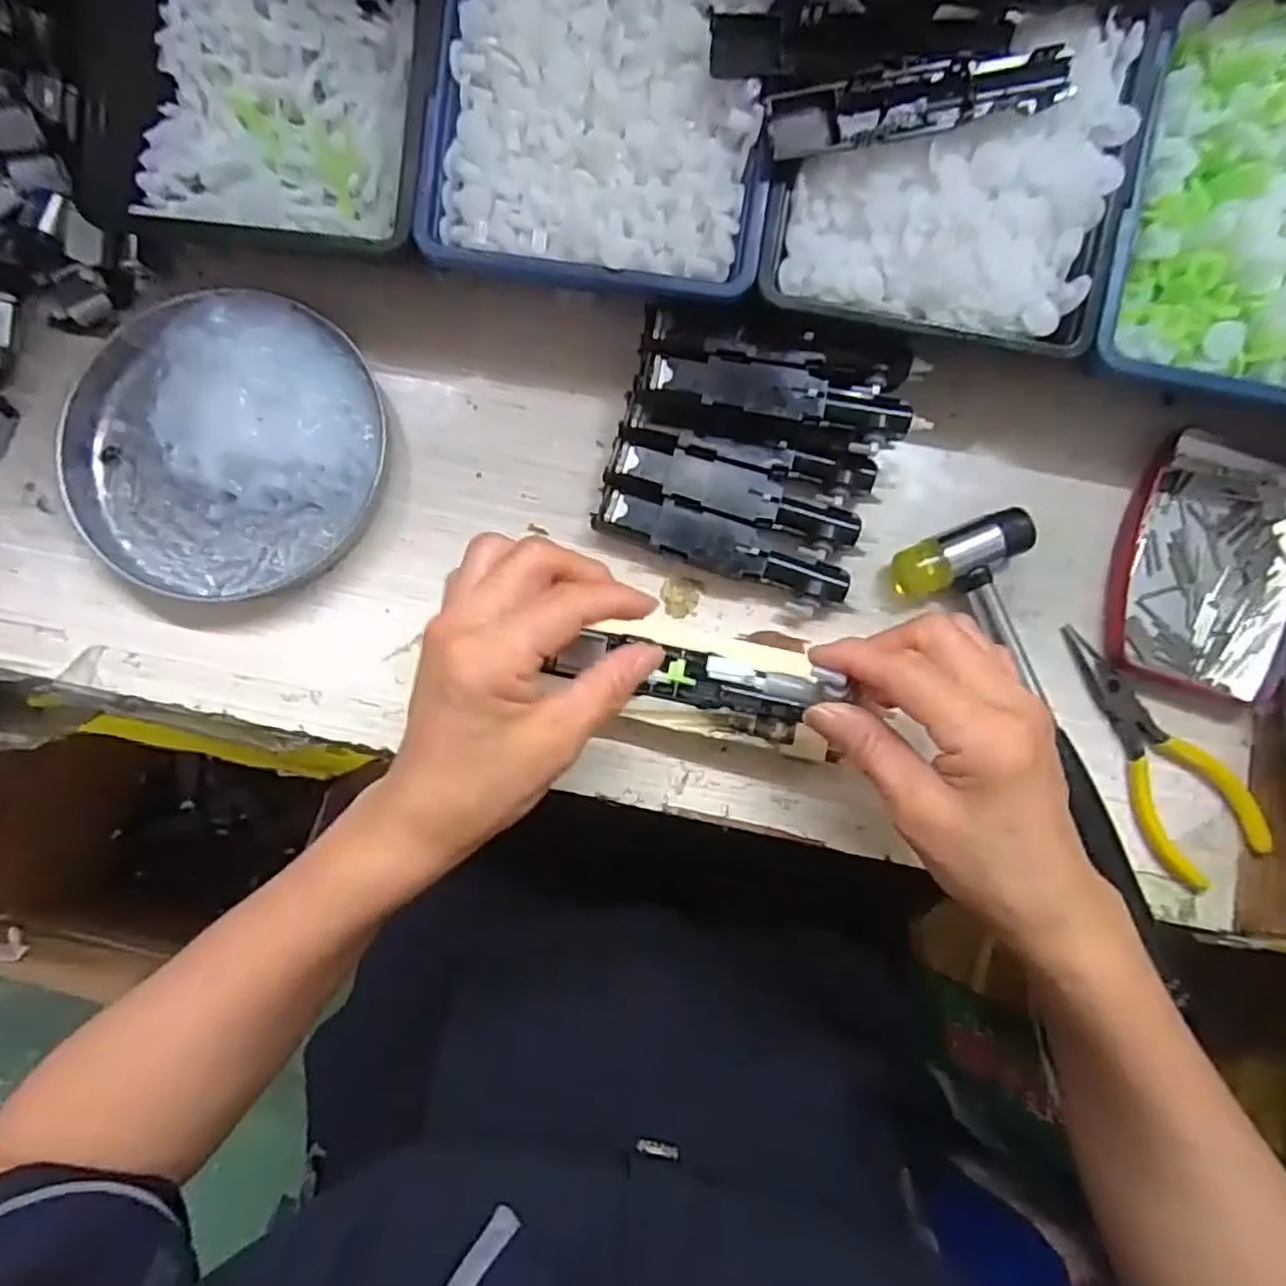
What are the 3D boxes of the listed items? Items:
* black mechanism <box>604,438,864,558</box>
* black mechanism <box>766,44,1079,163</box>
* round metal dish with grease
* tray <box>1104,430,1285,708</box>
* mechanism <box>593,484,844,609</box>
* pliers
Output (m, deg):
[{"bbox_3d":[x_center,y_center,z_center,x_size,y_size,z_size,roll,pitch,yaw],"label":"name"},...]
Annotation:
[{"bbox_3d":[0.043,-0.067,0.338,0.118,0.022,0.025,18,85,0],"label":"black mechanism"},{"bbox_3d":[0.110,-0.215,0.288,0.117,0.020,0.026,-12,85,-2],"label":"black mechanism"},{"bbox_3d":[-0.198,-0.095,0.334,0.142,0.024,0.140,0,85,-1],"label":"round metal dish with grease"},{"bbox_3d":[0.268,-0.038,0.340,0.084,0.017,0.123,18,85,0],"label":"tray"},{"bbox_3d":[0.037,-0.043,0.336,0.118,0.020,0.025,21,85,1],"label":"mechanism"},{"bbox_3d":[0.237,0.048,0.332,0.047,0.009,0.126,-27,86,-4],"label":"pliers"}]

